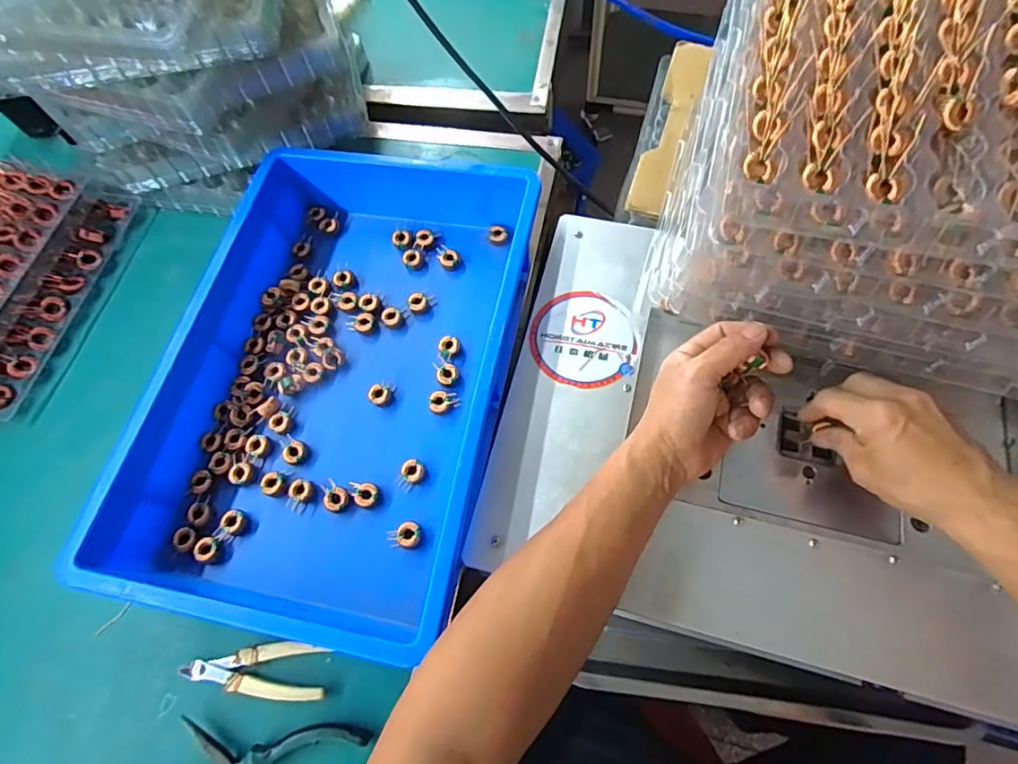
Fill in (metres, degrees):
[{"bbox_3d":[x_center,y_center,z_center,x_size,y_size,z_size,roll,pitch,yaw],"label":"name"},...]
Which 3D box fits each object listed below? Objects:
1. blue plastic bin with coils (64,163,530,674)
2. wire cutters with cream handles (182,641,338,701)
[{"bbox_3d":[-0.149,-0.012,0.481,0.281,0.085,0.427,9,66,8],"label":"blue plastic bin with coils"},{"bbox_3d":[-0.201,0.228,0.414,0.116,0.010,0.039,0,65,4],"label":"wire cutters with cream handles"}]

